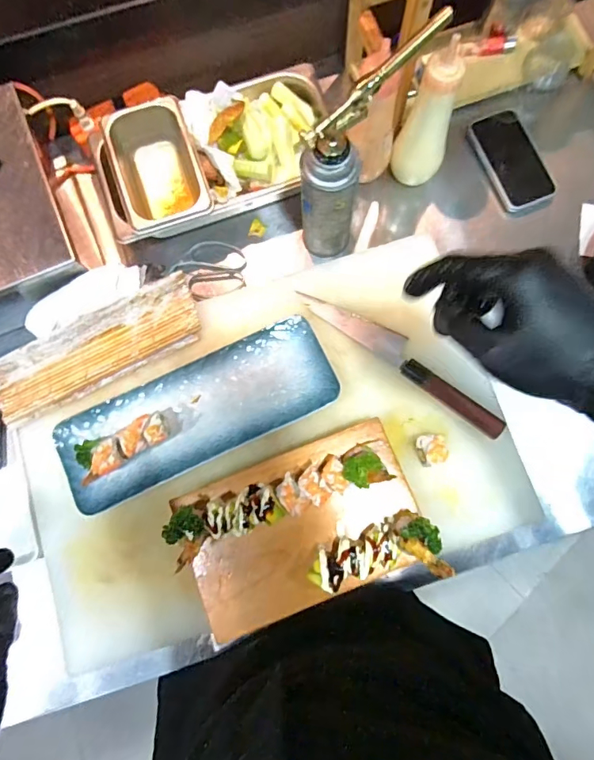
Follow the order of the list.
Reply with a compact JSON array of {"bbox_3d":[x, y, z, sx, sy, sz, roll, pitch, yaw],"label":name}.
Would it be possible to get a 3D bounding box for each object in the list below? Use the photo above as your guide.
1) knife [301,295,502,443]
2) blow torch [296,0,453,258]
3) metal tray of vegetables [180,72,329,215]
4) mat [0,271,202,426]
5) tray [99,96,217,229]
[{"bbox_3d":[0.134,-0.032,0.573,0.291,0.021,0.042,37,82,8],"label":"knife"},{"bbox_3d":[0.056,-0.239,0.518,0.117,0.243,0.059,-41,81,-7],"label":"blow torch"},{"bbox_3d":[-0.045,-0.323,0.631,0.214,0.079,0.166,-19,79,-3],"label":"metal tray of vegetables"},{"bbox_3d":[-0.259,-0.039,0.584,0.275,0.030,0.085,-26,96,-3],"label":"mat"},{"bbox_3d":[-0.183,-0.276,0.604,0.107,0.061,0.175,-18,79,-3],"label":"tray"}]

